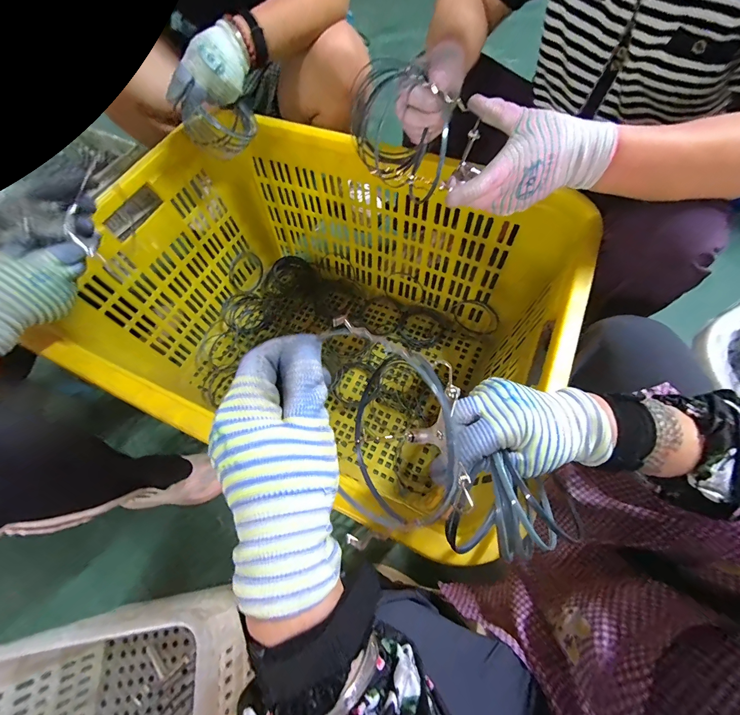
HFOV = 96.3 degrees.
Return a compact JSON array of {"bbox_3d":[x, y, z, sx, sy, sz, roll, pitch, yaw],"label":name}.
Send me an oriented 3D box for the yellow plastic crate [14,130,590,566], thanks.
[{"bbox_3d":[-0.114,-0.075,0.698,0.795,0.399,0.565,23,68,14],"label":"yellow plastic crate"}]

